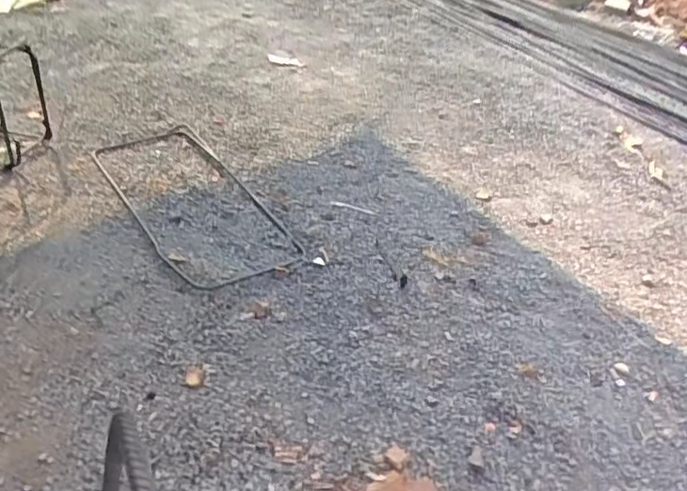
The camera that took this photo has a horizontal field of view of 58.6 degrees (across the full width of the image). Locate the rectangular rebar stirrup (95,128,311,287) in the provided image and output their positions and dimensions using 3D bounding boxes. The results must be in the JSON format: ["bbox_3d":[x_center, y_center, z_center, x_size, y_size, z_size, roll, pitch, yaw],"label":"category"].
[{"bbox_3d":[-0.364,-0.116,1.464,0.288,0.023,0.631,-20,48,-29],"label":"rectangular rebar stirrup"}]

